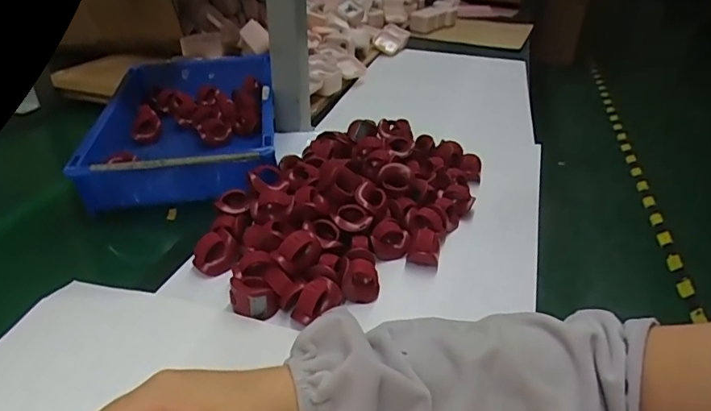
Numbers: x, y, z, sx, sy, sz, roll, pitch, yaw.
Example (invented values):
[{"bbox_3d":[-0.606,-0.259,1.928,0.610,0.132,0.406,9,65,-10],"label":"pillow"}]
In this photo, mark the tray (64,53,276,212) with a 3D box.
[{"bbox_3d":[-0.215,-0.113,0.654,0.204,0.062,0.342,-4,33,-8],"label":"tray"}]

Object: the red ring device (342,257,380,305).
[{"bbox_3d":[0.005,0.065,0.417,0.030,0.032,0.021,2,33,0],"label":"red ring device"}]

